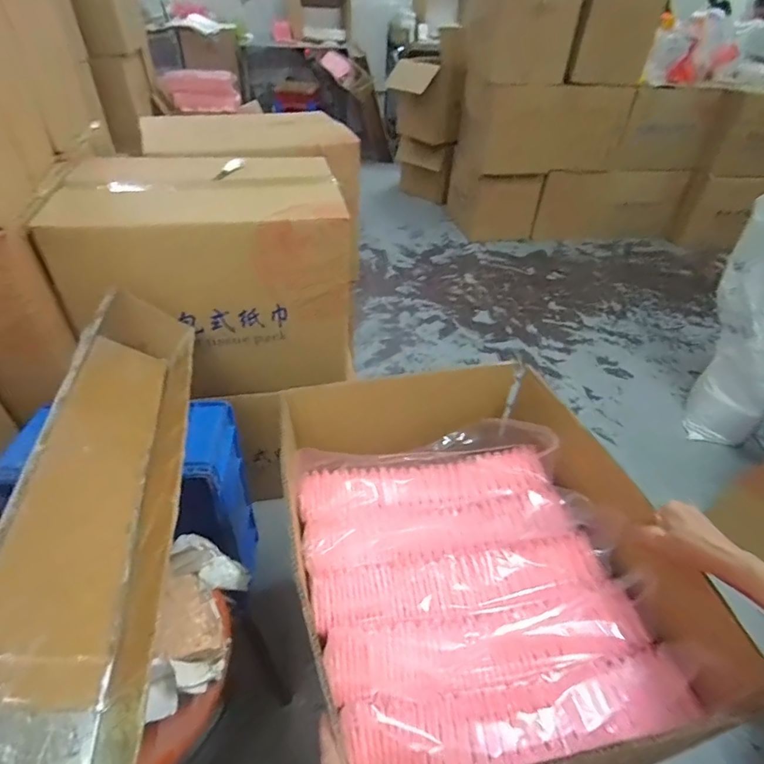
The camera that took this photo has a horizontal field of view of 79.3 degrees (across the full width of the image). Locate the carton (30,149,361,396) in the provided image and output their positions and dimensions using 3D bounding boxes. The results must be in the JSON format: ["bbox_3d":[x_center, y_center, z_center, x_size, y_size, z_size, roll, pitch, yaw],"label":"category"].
[{"bbox_3d":[-0.331,-0.212,0.932,0.502,0.344,0.306,-4,40,-10],"label":"carton"}]

